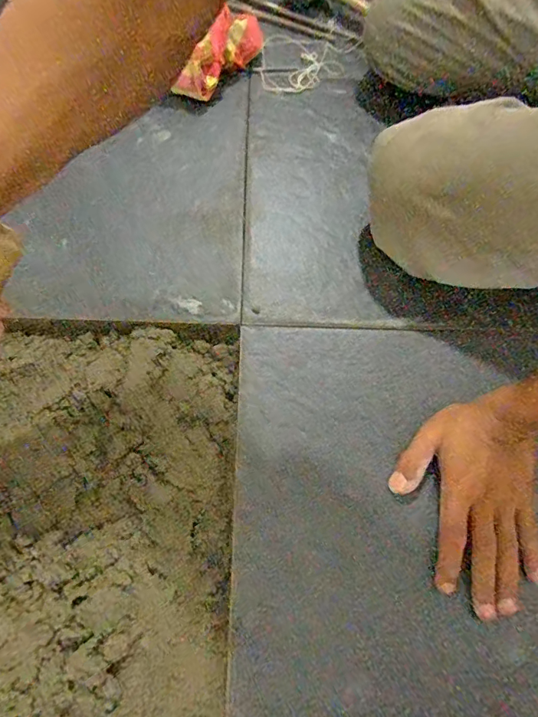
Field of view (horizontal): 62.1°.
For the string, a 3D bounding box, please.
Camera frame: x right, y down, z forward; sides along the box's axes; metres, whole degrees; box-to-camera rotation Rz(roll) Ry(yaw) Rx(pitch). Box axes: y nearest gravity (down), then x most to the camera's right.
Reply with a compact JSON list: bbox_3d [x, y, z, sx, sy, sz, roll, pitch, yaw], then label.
[{"bbox_3d":[0.056,-0.441,0.652,0.161,0.017,0.098,-26,73,-12],"label":"string"}]

